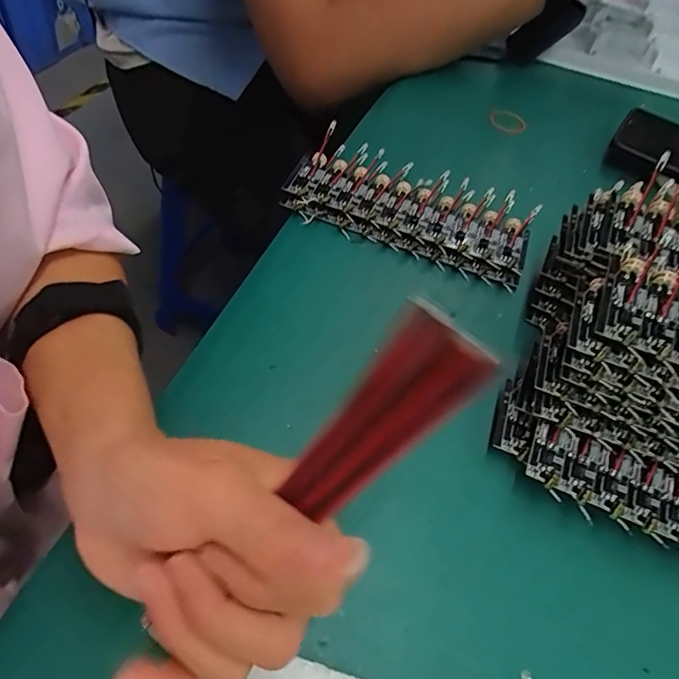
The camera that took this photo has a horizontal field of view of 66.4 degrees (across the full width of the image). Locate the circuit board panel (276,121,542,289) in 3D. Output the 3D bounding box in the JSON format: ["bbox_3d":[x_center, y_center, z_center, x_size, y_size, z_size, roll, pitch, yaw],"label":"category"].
[{"bbox_3d":[0.048,-0.089,0.353,0.161,0.029,0.076,24,53,7],"label":"circuit board panel"}]

